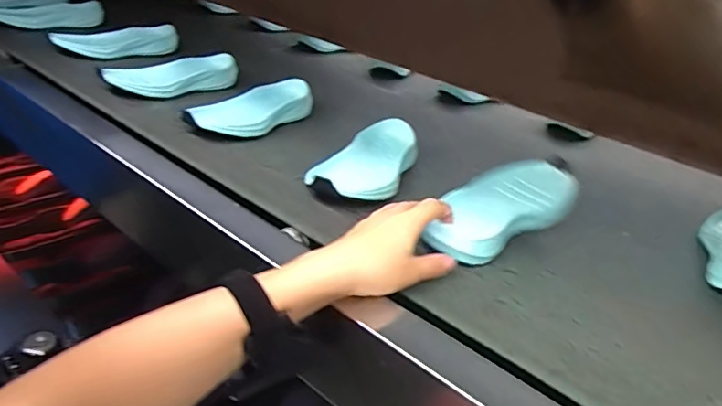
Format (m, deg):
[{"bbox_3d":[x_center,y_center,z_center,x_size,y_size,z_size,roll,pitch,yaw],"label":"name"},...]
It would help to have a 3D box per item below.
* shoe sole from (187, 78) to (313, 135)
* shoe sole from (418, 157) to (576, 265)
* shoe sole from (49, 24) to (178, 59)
[{"bbox_3d":[-0.144,-0.122,0.722,0.081,0.048,0.179,27,33,29],"label":"shoe sole"},{"bbox_3d":[0.139,0.006,0.538,0.083,0.040,0.208,30,41,35],"label":"shoe sole"},{"bbox_3d":[-0.424,-0.279,0.933,0.205,0.035,0.068,-7,33,-28],"label":"shoe sole"}]

